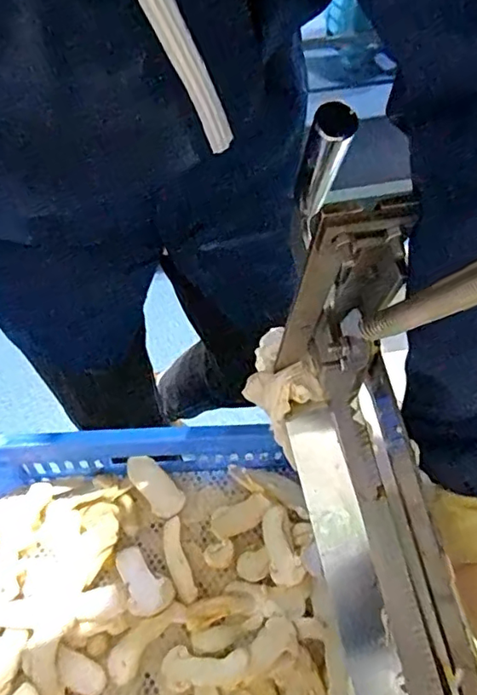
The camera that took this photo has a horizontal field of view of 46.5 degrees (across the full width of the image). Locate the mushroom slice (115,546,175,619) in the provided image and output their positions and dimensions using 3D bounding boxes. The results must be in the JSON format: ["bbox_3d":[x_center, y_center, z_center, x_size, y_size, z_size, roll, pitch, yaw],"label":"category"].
[{"bbox_3d":[-0.088,0.213,0.511,0.041,0.004,0.070,-12,41,-27],"label":"mushroom slice"}]

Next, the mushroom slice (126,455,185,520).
[{"bbox_3d":[-0.086,0.143,0.573,0.032,0.014,0.074,-35,70,-25],"label":"mushroom slice"}]

